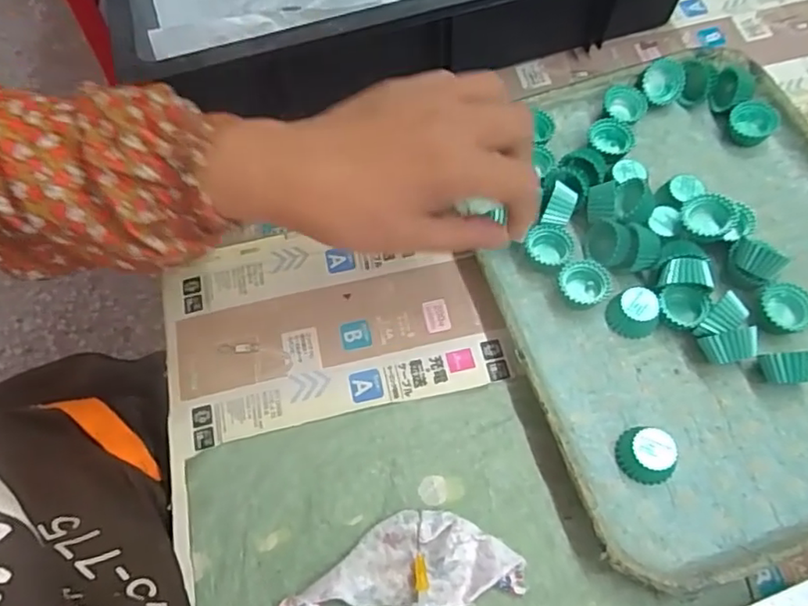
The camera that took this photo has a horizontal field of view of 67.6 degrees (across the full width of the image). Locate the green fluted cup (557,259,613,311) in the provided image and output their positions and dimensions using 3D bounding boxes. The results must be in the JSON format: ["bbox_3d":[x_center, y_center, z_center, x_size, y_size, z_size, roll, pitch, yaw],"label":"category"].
[{"bbox_3d":[0.117,-0.012,0.392,0.030,0.015,0.031,-1,65,3],"label":"green fluted cup"}]

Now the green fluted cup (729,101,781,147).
[{"bbox_3d":[0.253,-0.130,0.441,0.031,0.018,0.030,-1,65,3],"label":"green fluted cup"}]

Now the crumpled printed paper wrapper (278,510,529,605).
[{"bbox_3d":[-0.002,0.142,0.333,0.131,0.014,0.049,-5,65,1],"label":"crumpled printed paper wrapper"}]

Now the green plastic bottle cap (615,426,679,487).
[{"bbox_3d":[0.138,0.086,0.344,0.027,0.018,0.031,-12,65,-2],"label":"green plastic bottle cap"}]

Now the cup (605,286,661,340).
[{"bbox_3d":[0.145,0.007,0.379,0.030,0.019,0.027,38,73,18],"label":"cup"}]

